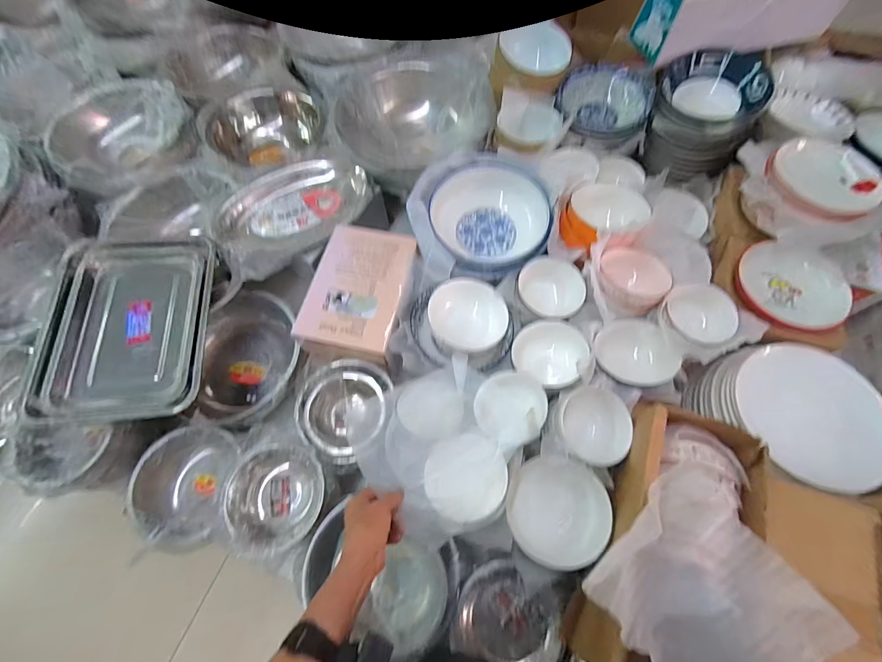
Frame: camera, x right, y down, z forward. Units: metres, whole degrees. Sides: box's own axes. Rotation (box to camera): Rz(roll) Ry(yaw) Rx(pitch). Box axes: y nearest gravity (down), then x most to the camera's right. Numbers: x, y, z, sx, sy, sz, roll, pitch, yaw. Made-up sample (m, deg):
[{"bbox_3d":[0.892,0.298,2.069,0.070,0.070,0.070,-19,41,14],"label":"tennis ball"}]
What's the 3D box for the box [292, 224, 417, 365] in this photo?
[{"bbox_3d":[-0.151,-0.078,0.711,0.168,0.038,0.252,12,66,6],"label":"box"}]

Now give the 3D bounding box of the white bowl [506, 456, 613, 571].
[{"bbox_3d":[0.177,0.272,0.573,0.147,0.058,0.146,0,66,1],"label":"white bowl"}]

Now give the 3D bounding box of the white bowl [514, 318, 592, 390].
[{"bbox_3d":[0.186,0.039,0.658,0.119,0.070,0.107,18,67,9],"label":"white bowl"}]

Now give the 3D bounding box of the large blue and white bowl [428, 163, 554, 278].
[{"bbox_3d":[0.106,-0.225,0.790,0.235,0.079,0.256,0,66,1],"label":"large blue and white bowl"}]

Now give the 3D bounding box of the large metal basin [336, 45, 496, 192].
[{"bbox_3d":[-0.059,-0.513,0.922,0.348,0.109,0.348,0,66,1],"label":"large metal basin"}]

